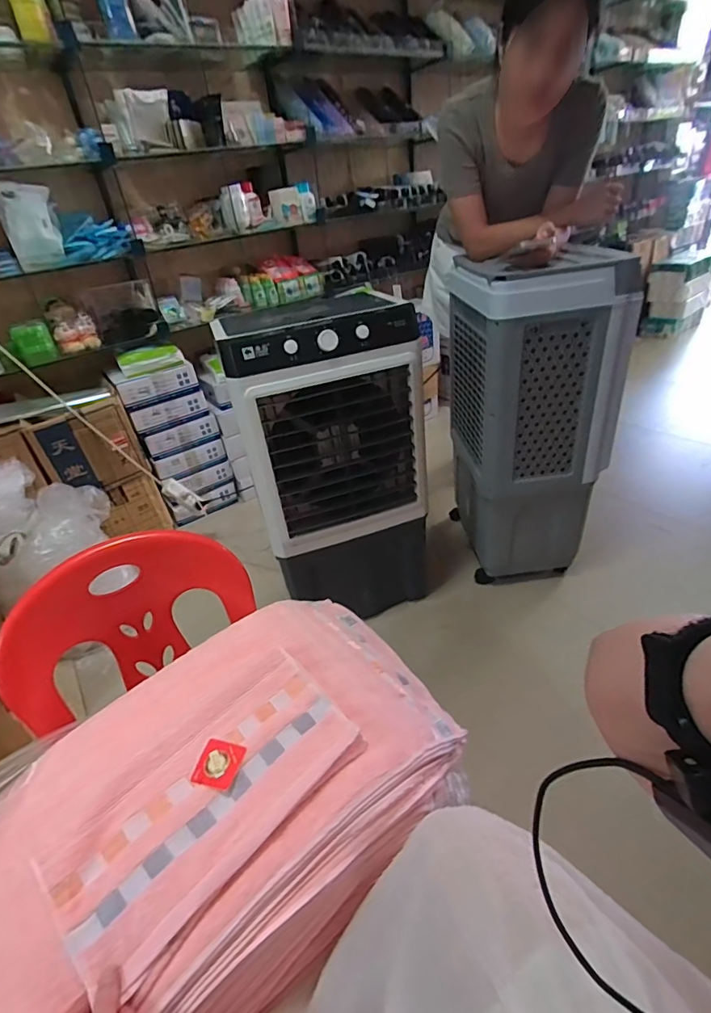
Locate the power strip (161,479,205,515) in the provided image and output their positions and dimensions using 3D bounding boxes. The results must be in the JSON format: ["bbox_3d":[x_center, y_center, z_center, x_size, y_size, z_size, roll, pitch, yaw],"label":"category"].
[{"bbox_3d":[-0.604,-0.033,1.657,0.066,0.175,0.041,-43,35,8],"label":"power strip"}]

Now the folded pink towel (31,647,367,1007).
[{"bbox_3d":[-0.157,0.319,0.528,0.158,0.013,0.323,36,53,27],"label":"folded pink towel"}]

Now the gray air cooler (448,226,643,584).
[{"bbox_3d":[0.477,-0.219,1.330,0.383,0.830,0.375,-1,33,11],"label":"gray air cooler"}]

